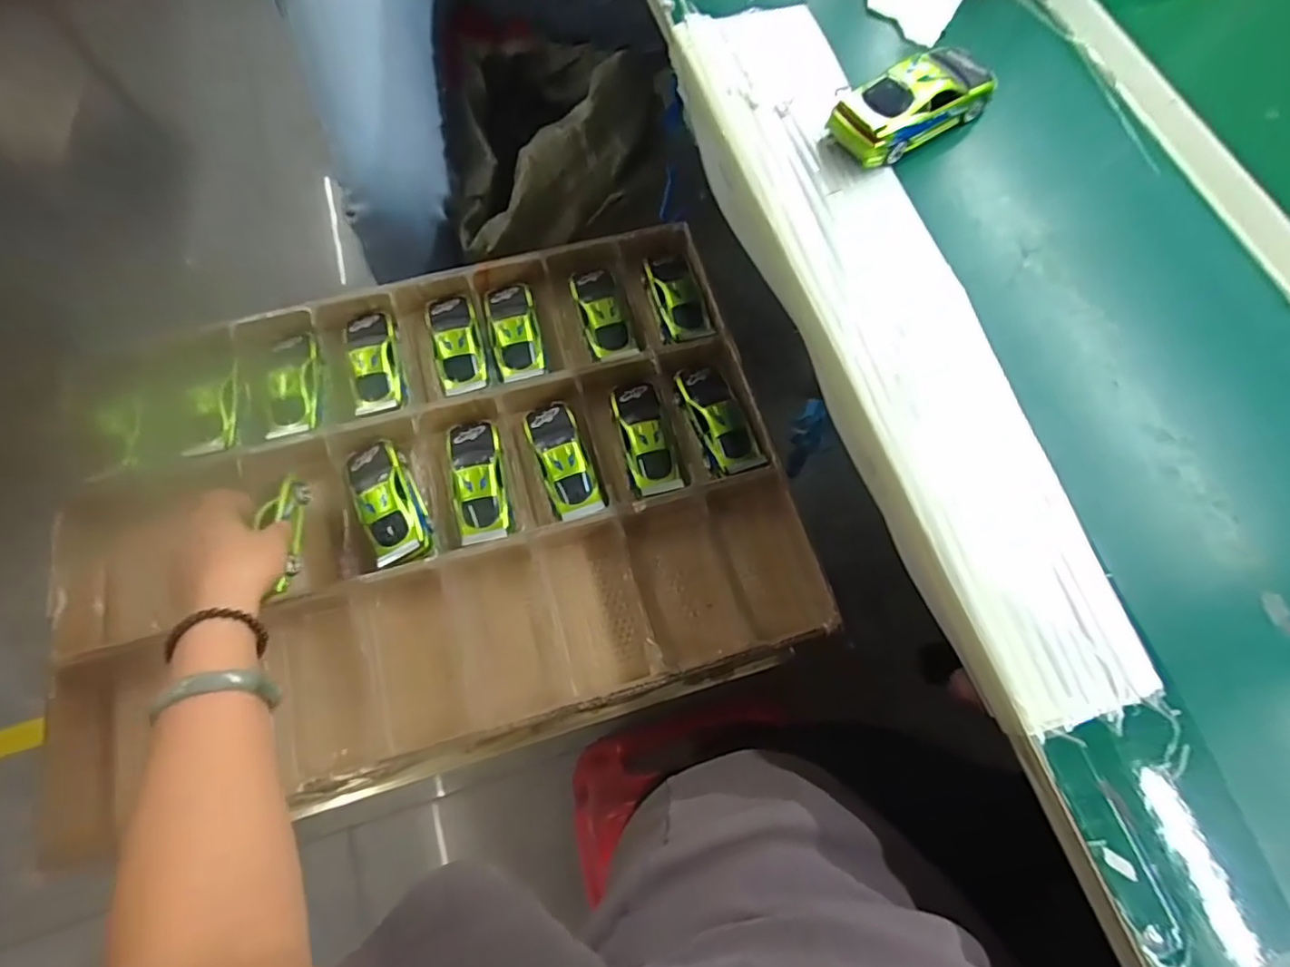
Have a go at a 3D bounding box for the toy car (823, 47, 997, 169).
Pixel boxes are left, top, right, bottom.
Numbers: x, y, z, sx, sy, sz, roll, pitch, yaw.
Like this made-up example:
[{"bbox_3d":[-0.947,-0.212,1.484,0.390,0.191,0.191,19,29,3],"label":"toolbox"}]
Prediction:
[{"bbox_3d":[0.193,-0.273,0.428,0.119,0.032,0.049,-33,74,-12],"label":"toy car"}]

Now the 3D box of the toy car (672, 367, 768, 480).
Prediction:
[{"bbox_3d":[0.073,-0.065,0.601,0.054,0.036,0.121,-23,72,-9],"label":"toy car"}]

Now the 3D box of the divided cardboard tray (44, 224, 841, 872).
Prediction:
[{"bbox_3d":[-0.182,0.008,0.579,0.615,0.052,0.469,-15,71,-7],"label":"divided cardboard tray"}]

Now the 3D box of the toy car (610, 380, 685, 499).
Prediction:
[{"bbox_3d":[0.001,-0.044,0.594,0.051,0.034,0.125,-13,71,-6],"label":"toy car"}]

